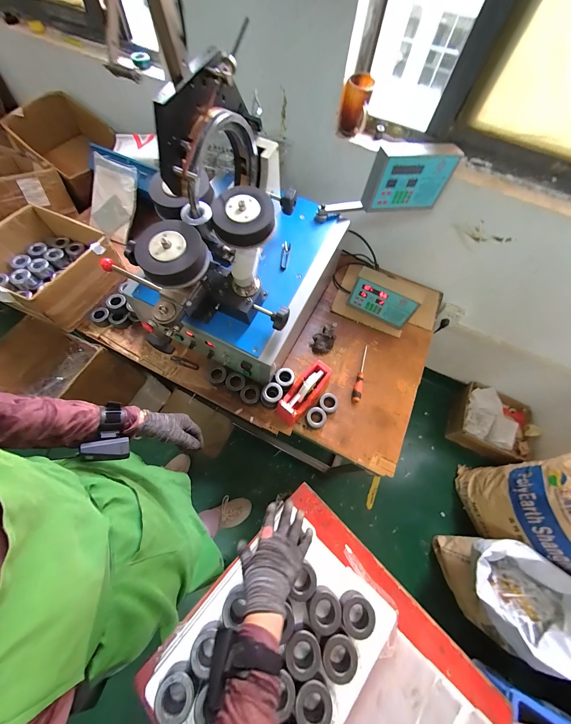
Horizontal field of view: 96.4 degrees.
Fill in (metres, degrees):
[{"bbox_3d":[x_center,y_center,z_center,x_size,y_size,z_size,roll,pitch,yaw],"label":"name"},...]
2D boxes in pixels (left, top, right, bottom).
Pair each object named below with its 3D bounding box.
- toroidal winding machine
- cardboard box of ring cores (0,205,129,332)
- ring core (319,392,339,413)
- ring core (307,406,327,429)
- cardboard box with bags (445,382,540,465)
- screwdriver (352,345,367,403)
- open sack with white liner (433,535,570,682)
[{"bbox_3d":[-0.132,-0.303,0.679,0.433,0.499,0.622,27,66,9],"label":"toroidal winding machine"},{"bbox_3d":[-0.805,-0.329,0.871,0.355,0.154,0.342,27,66,9],"label":"cardboard box of ring cores"},{"bbox_3d":[0.136,0.133,0.813,0.060,0.037,0.059,1,65,-3],"label":"ring core"},{"bbox_3d":[0.096,0.174,0.788,0.061,0.035,0.061,1,65,-3],"label":"ring core"},{"bbox_3d":[1.090,0.324,1.358,0.355,0.200,0.366,29,67,10],"label":"cardboard box with bags"},{"bbox_3d":[0.261,0.036,0.871,0.026,0.024,0.223,19,65,5],"label":"screwdriver"},{"bbox_3d":[0.838,0.886,0.991,0.326,0.359,0.325,27,66,9],"label":"open sack with white liner"}]

